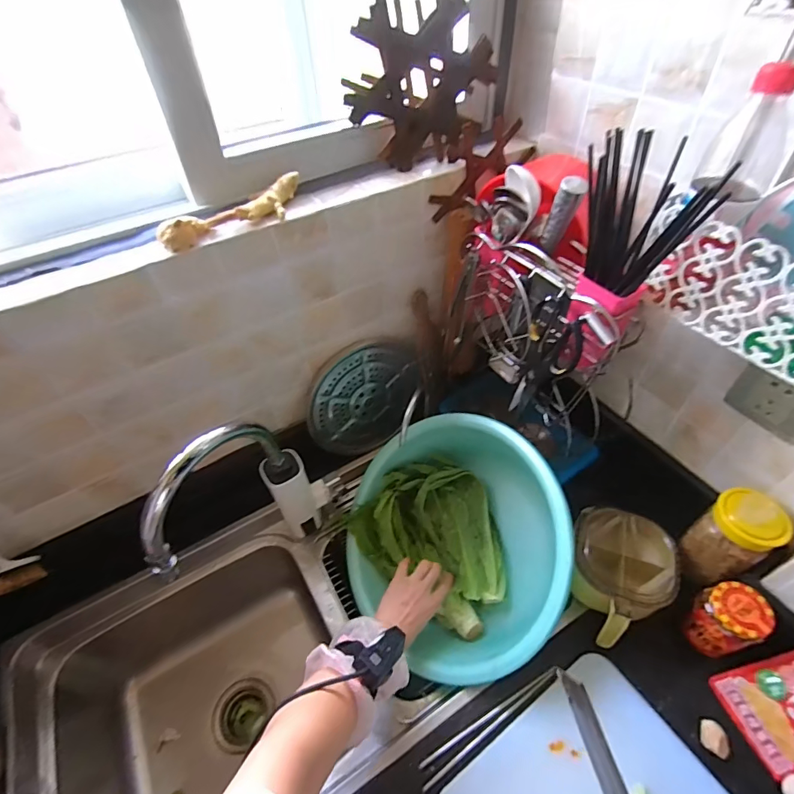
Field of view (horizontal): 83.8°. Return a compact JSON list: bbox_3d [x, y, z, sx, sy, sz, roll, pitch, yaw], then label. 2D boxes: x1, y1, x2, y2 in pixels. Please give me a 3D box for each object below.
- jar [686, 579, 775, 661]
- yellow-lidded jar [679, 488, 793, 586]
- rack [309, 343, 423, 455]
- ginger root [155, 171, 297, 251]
[{"bbox_3d":[0.434,0.297,0.587,0.061,0.104,0.068,-12,48,-7],"label":"jar"},{"bbox_3d":[0.457,0.192,0.607,0.073,0.146,0.076,-2,48,2],"label":"yellow-lidded jar"},{"bbox_3d":[-0.059,0.009,0.798,0.192,0.217,0.014,8,24,-36],"label":"rack"},{"bbox_3d":[-0.192,-0.223,0.537,0.185,0.030,0.040,-34,54,-24],"label":"ginger root"}]

